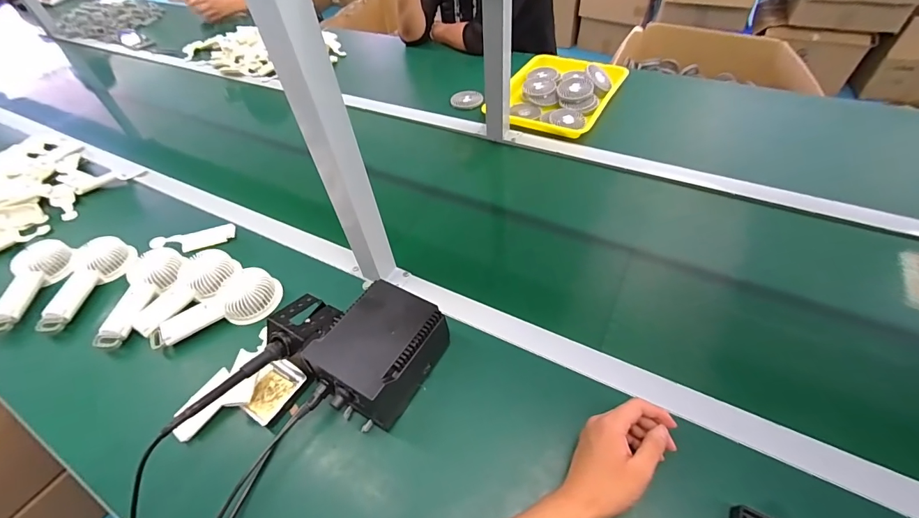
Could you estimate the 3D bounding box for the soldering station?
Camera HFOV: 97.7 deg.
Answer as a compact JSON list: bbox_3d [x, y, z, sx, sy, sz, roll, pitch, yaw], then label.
[{"bbox_3d":[-0.098,0.122,0.516,0.115,0.102,0.153,29,58,27],"label":"soldering station"}]

